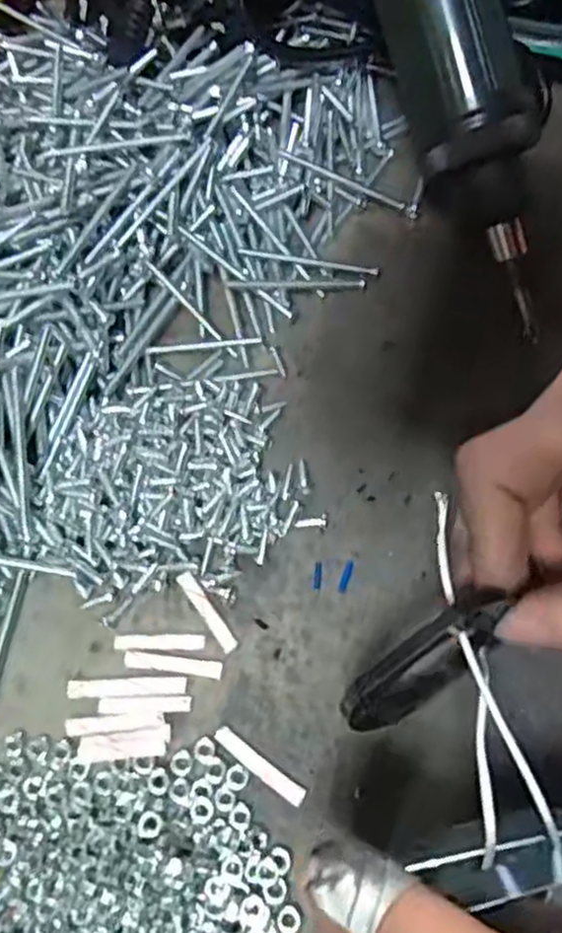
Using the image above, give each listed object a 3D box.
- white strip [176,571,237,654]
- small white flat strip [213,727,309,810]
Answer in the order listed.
[{"bbox_3d":[-0.024,0.048,0.248,0.005,0.004,0.031,-33,71,-14],"label":"white strip"},{"bbox_3d":[-0.007,0.091,0.227,0.032,0.004,0.006,34,71,13],"label":"small white flat strip"}]

